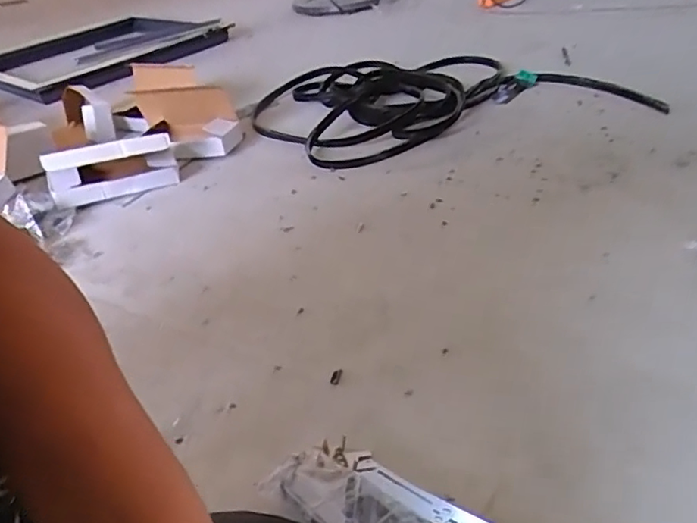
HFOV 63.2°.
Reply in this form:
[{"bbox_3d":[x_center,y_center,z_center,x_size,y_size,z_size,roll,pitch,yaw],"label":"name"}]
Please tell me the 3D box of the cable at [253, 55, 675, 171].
[{"bbox_3d":[0.170,-0.380,1.291,0.752,0.056,0.605,-13,35,-8],"label":"cable"}]

